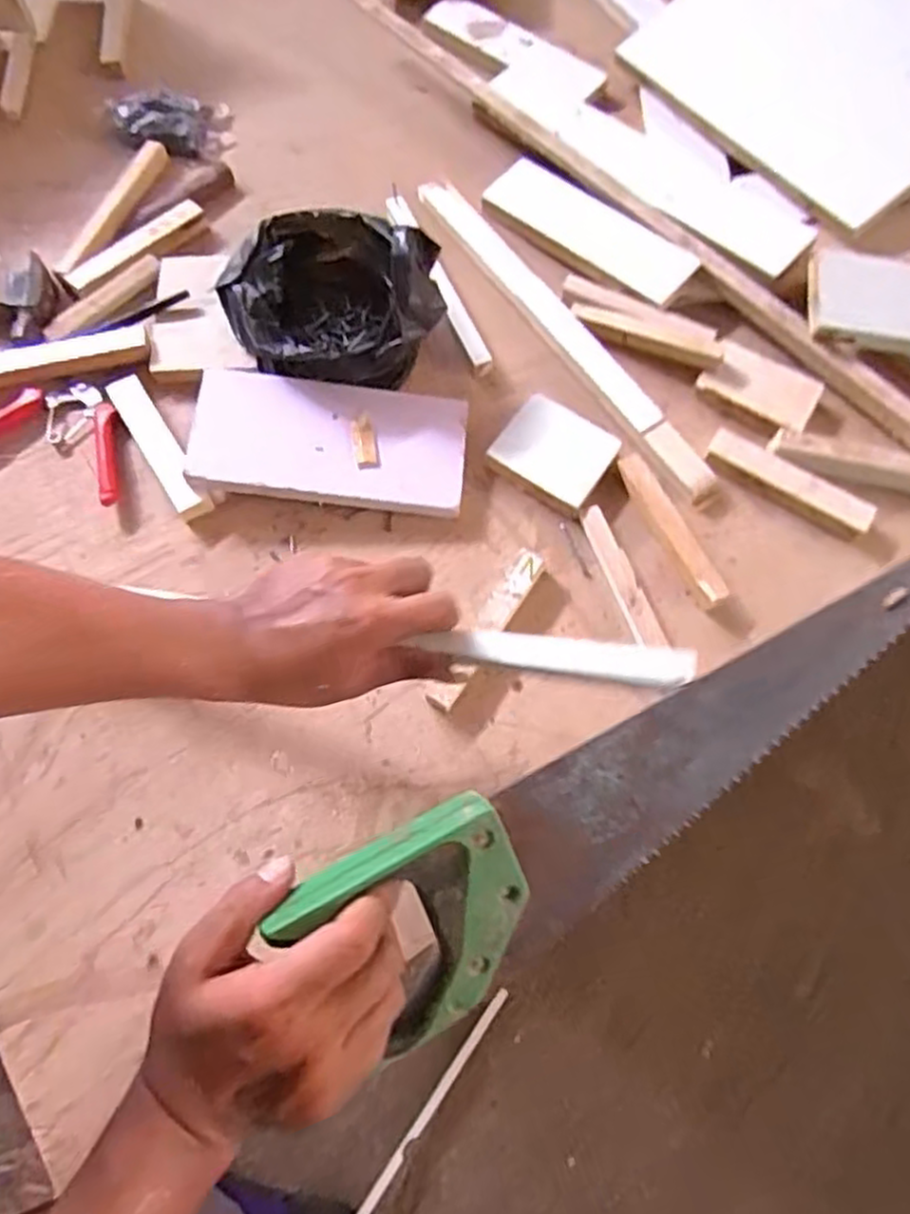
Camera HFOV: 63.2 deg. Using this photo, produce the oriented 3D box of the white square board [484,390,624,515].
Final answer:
[{"bbox_3d":[0.084,-0.131,0.625,0.088,0.016,0.076,33,72,10],"label":"white square board"}]

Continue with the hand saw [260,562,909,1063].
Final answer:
[{"bbox_3d":[0.107,0.099,0.409,0.395,0.026,0.116,-29,113,-12],"label":"hand saw"}]

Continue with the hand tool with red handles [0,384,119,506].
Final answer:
[{"bbox_3d":[-0.345,-0.147,0.625,0.158,0.011,0.098,14,69,4],"label":"hand tool with red handles"}]

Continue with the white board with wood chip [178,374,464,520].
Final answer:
[{"bbox_3d":[-0.104,-0.135,0.614,0.221,0.030,0.102,6,74,1],"label":"white board with wood chip"}]

